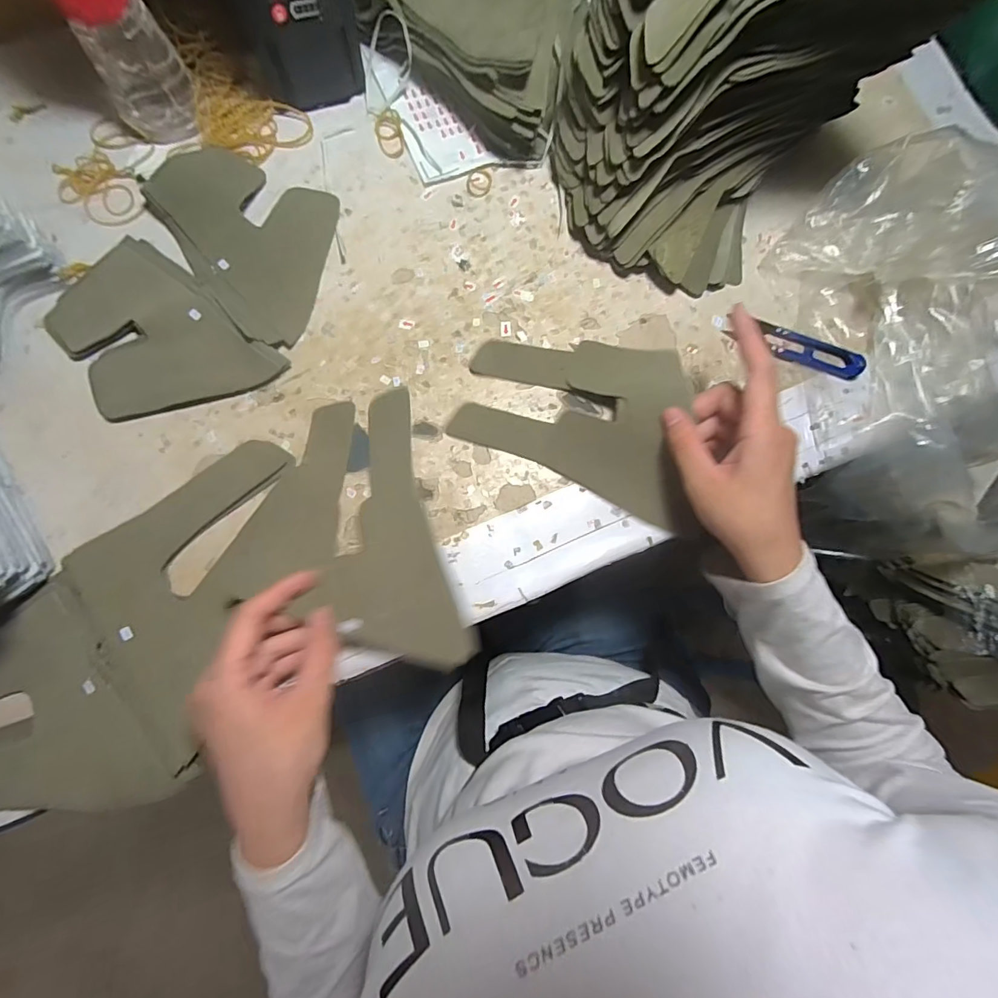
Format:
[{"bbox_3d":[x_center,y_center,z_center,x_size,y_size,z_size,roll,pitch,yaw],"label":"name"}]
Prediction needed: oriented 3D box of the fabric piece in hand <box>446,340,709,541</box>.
[{"bbox_3d":[0.068,-0.065,0.340,0.181,0.031,0.113,24,80,4],"label":"fabric piece in hand"}]

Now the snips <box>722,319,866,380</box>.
[{"bbox_3d":[0.221,-0.113,0.359,0.103,0.009,0.023,19,79,3],"label":"snips"}]

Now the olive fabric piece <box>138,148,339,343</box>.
[{"bbox_3d":[-0.175,-0.194,0.350,0.108,0.020,0.154,-41,82,-8],"label":"olive fabric piece"}]

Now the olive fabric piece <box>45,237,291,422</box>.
[{"bbox_3d":[-0.240,-0.106,0.335,0.146,0.018,0.104,40,81,6],"label":"olive fabric piece"}]

